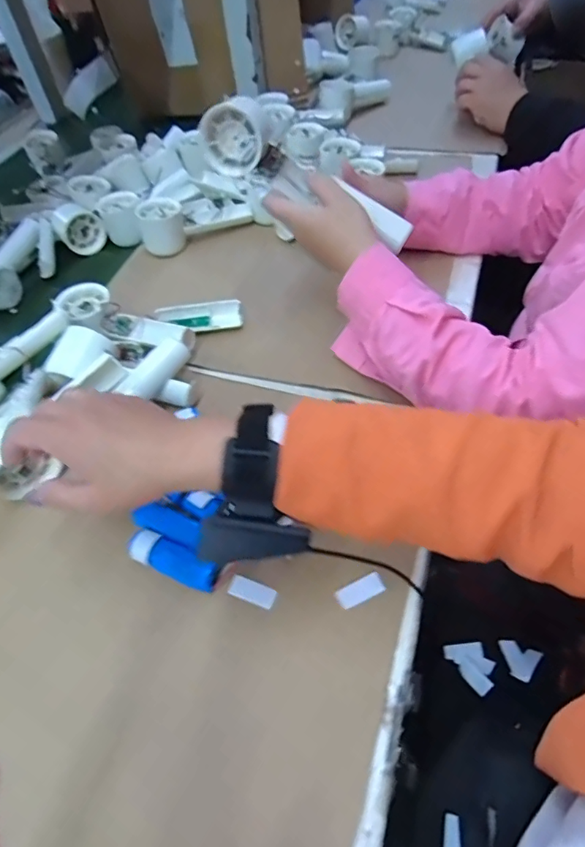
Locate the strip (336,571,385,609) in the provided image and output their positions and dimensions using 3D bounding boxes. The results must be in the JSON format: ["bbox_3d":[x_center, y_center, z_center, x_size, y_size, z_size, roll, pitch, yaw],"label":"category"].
[{"bbox_3d":[0.052,0.128,0.381,0.036,0.004,0.016,-22,54,-12],"label":"strip"}]

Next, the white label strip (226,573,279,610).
[{"bbox_3d":[-0.031,0.129,0.383,0.036,0.004,0.016,21,59,9],"label":"white label strip"}]

